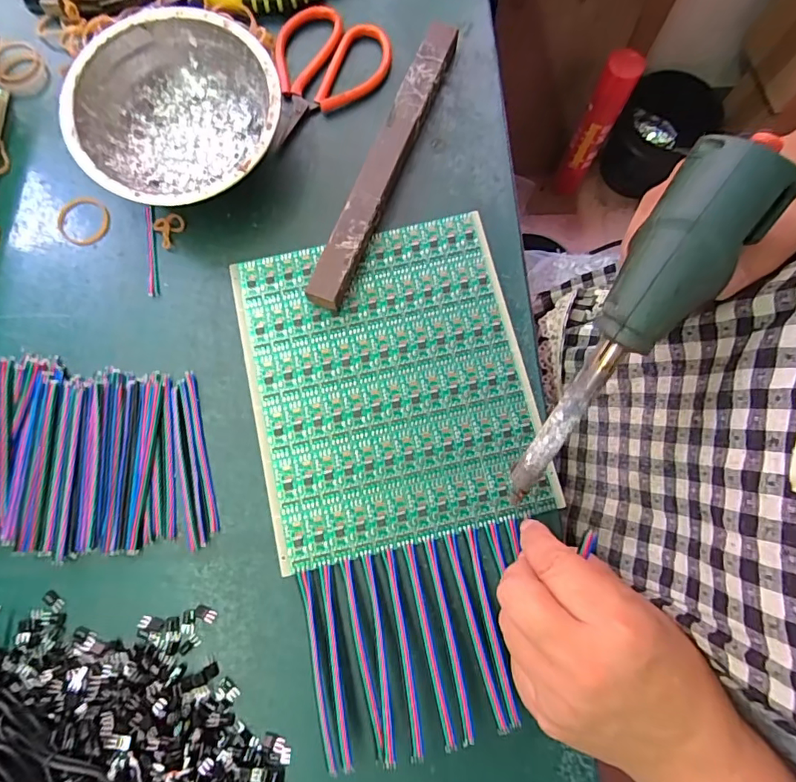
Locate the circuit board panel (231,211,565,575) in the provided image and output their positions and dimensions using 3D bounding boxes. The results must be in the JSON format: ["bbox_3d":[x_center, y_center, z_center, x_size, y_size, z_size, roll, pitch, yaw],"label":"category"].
[{"bbox_3d":[-0.006,-0.007,0.299,0.161,0.005,0.190,-13,77,-3],"label":"circuit board panel"}]

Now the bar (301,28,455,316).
[{"bbox_3d":[-0.007,-0.151,0.322,0.022,0.020,0.215,21,78,5],"label":"bar"}]

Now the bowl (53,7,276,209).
[{"bbox_3d":[-0.136,-0.171,0.315,0.121,0.045,0.124,0,77,0],"label":"bowl"}]

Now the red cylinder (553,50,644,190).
[{"bbox_3d":[0.383,-0.511,0.971,0.062,0.317,0.066,27,78,5],"label":"red cylinder"}]

